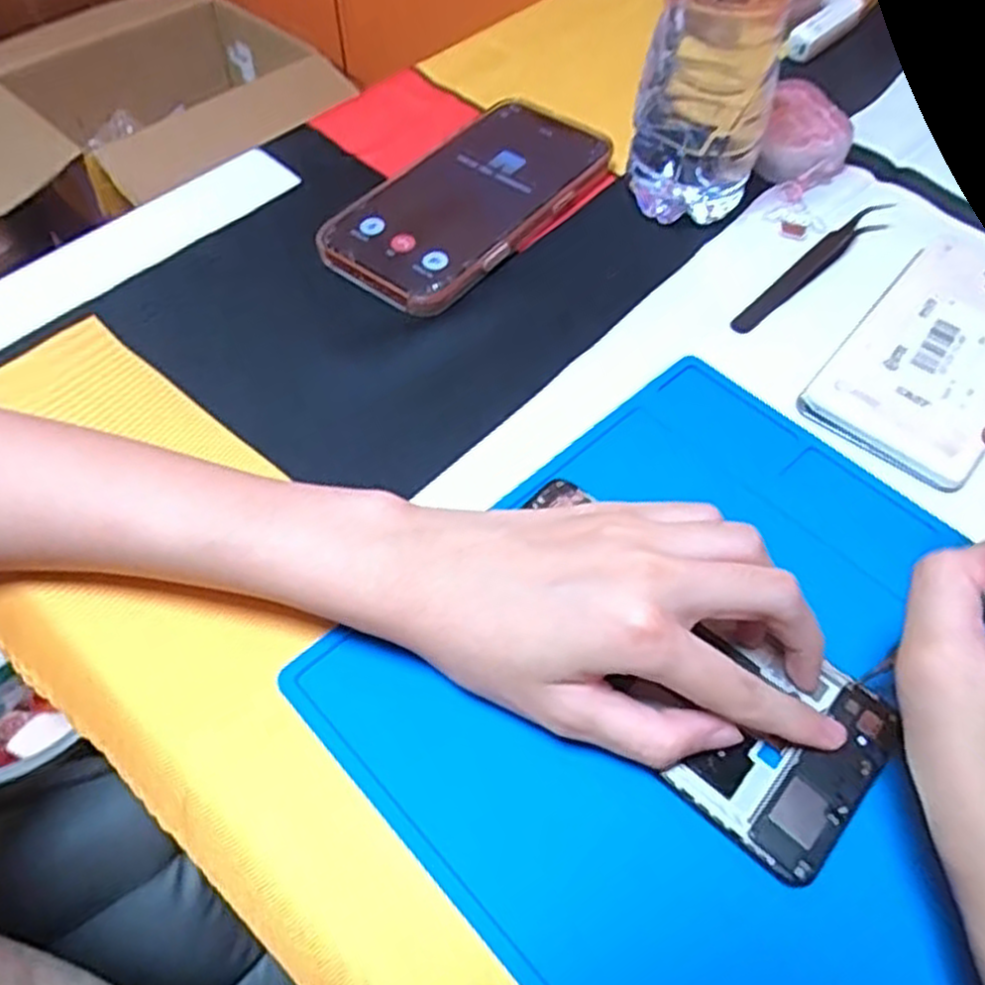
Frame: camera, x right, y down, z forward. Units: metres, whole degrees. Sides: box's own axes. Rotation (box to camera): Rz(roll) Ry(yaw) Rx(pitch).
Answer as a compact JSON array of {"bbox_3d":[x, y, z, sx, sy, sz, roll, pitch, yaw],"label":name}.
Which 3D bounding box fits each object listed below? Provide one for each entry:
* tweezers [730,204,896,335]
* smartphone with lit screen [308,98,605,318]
[{"bbox_3d":[0.160,-0.115,0.394,0.120,0.013,0.012,-36,63,-23],"label":"tweezers"},{"bbox_3d":[-0.013,-0.156,0.419,0.083,0.015,0.161,33,61,20],"label":"smartphone with lit screen"}]

